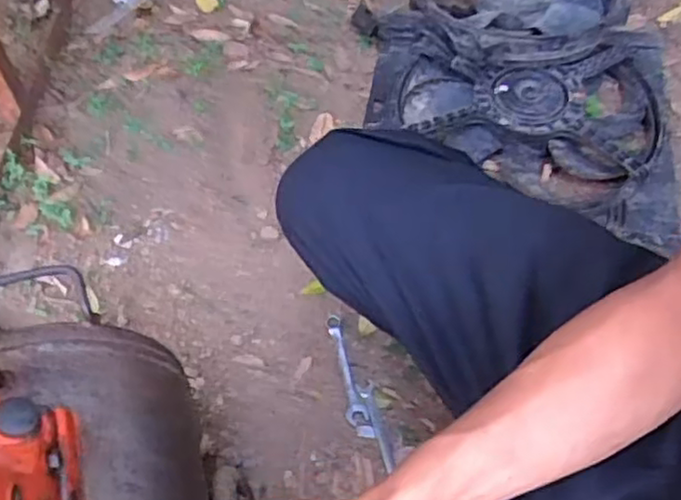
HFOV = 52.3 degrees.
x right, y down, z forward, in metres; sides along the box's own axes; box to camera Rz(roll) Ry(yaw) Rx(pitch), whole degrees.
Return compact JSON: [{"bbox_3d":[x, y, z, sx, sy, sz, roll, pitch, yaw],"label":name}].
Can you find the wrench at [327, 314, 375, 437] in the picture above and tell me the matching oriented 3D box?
[{"bbox_3d":[0.009,0.151,0.851,0.026,0.015,0.165,-10,57,-6],"label":"wrench"}]

